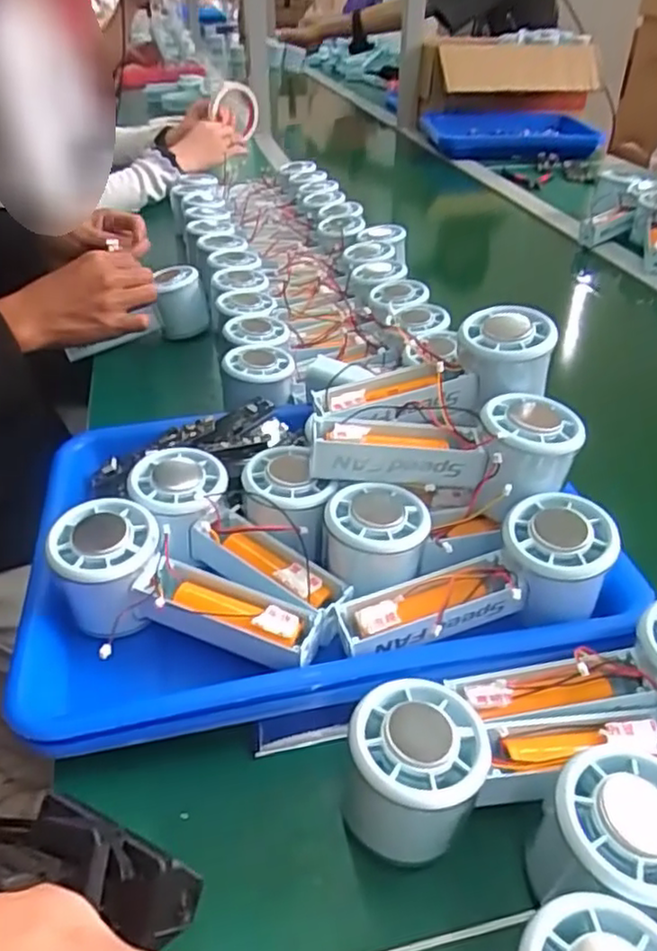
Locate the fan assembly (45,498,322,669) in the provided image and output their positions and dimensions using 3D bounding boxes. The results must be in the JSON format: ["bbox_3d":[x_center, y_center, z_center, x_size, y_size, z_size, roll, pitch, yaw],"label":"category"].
[{"bbox_3d":[-0.081,0.070,0.372,0.151,0.058,0.060,21,40,7],"label":"fan assembly"}]

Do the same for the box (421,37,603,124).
[{"bbox_3d":[0.382,-0.861,1.468,0.373,0.123,0.199,-3,37,-4],"label":"box"}]

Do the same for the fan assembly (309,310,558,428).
[{"bbox_3d":[0.067,-0.058,0.423,0.149,0.048,0.053,-19,39,-1],"label":"fan assembly"}]

